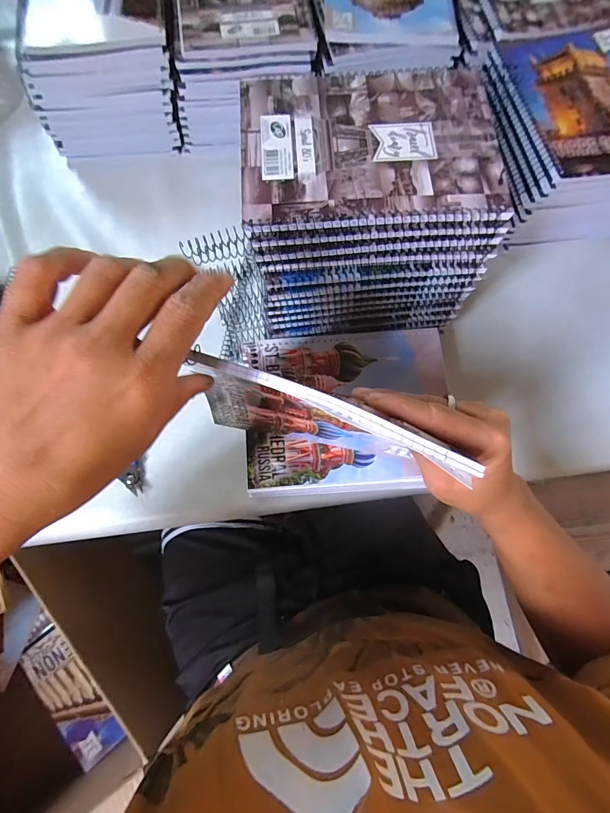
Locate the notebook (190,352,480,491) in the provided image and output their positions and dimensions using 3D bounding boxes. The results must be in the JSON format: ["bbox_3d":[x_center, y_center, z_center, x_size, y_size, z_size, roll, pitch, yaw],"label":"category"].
[{"bbox_3d":[0.006,0.016,0.270,0.184,0.144,0.019,20,77,5],"label":"notebook"}]

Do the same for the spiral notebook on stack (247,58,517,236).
[{"bbox_3d":[0.050,-0.205,0.289,0.195,0.006,0.148,-3,76,-1],"label":"spiral notebook on stack"}]

